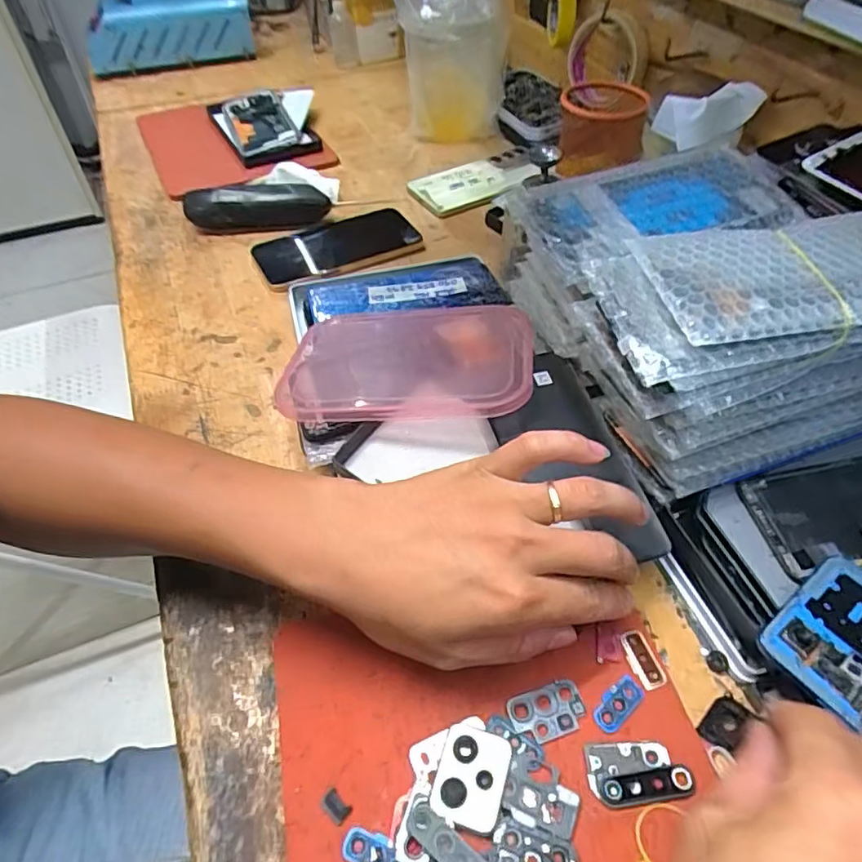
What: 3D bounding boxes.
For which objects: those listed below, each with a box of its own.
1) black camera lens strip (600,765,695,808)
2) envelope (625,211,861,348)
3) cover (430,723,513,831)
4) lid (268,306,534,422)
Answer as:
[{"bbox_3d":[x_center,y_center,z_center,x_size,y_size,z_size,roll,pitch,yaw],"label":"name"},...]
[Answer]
[{"bbox_3d":[0.100,0.165,0.273,0.041,0.004,0.014,-6,50,-4],"label":"black camera lens strip"},{"bbox_3d":[0.196,-0.083,0.302,0.162,0.013,0.079,-5,50,-3],"label":"envelope"},{"bbox_3d":[0.019,0.161,0.275,0.032,0.005,0.040,12,51,12],"label":"cover"},{"bbox_3d":[-0.018,-0.049,0.417,0.172,0.017,0.127,-3,41,9],"label":"lid"}]

